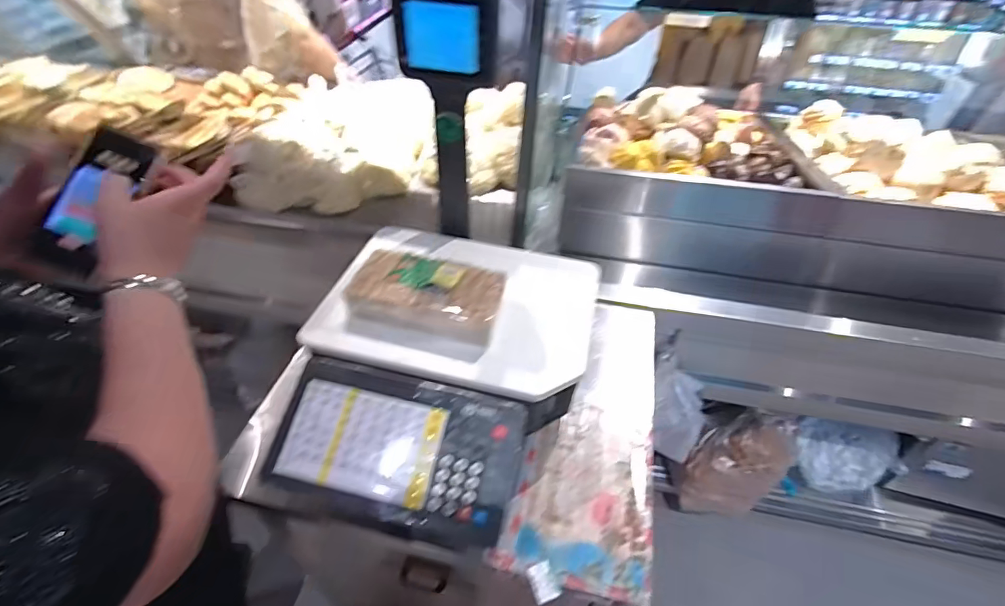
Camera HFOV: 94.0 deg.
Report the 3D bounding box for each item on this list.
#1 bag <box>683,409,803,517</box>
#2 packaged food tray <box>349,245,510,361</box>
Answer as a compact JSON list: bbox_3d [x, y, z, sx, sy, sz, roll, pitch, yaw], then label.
[{"bbox_3d":[0.600,0.409,1.193,0.247,0.308,0.136,-3,45,-5],"label":"bag"},{"bbox_3d":[-0.111,-0.004,0.669,0.210,0.049,0.138,10,45,8],"label":"packaged food tray"}]

